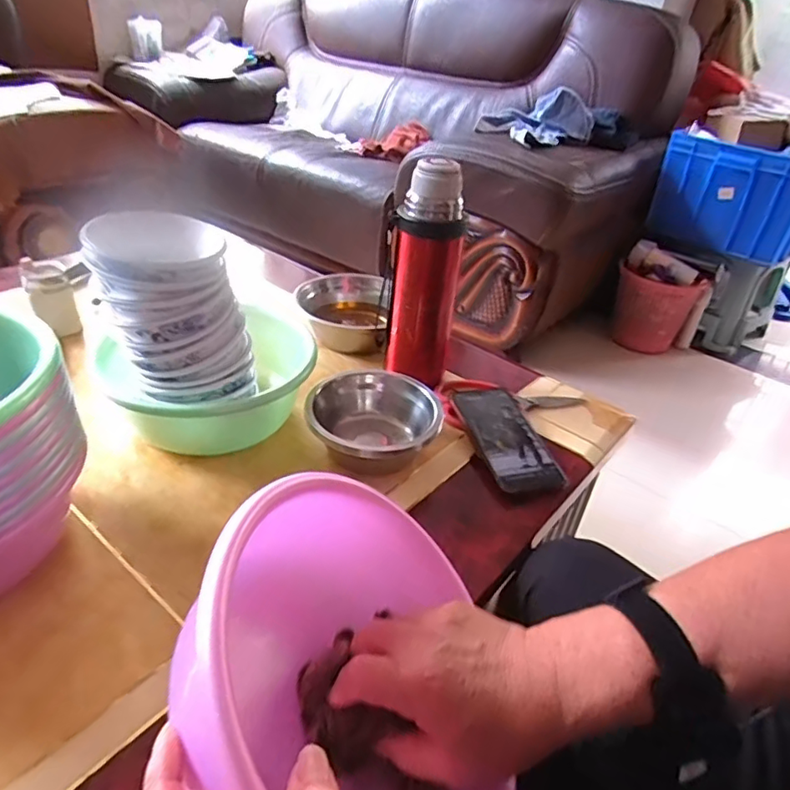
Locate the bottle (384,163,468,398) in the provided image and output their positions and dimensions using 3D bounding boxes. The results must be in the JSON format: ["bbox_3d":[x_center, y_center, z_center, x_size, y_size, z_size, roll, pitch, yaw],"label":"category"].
[{"bbox_3d":[0.031,-0.135,0.658,0.083,0.257,0.060,5,35,0],"label":"bottle"}]

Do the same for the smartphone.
[{"bbox_3d":[0.121,0.044,0.624,0.074,0.009,0.164,-4,38,-15],"label":"smartphone"}]

